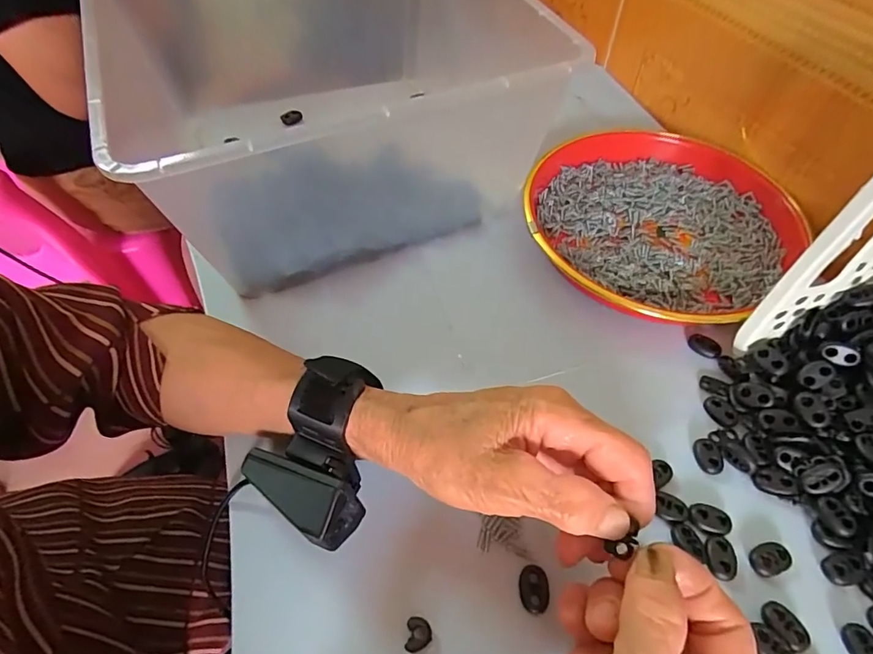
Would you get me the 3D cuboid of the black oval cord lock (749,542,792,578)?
[{"bbox_3d":[0.178,0.124,0.252,0.021,0.005,0.015,-16,54,-10],"label":"black oval cord lock"}]

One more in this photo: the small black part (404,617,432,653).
[{"bbox_3d":[-0.009,0.153,0.236,0.013,0.006,0.014,1,53,2],"label":"small black part"}]

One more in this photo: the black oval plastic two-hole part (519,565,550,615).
[{"bbox_3d":[0.051,0.136,0.246,0.014,0.006,0.021,5,53,5],"label":"black oval plastic two-hole part"}]

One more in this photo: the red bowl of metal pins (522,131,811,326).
[{"bbox_3d":[0.177,-0.091,0.394,0.215,0.028,0.199,-1,53,1],"label":"red bowl of metal pins"}]

